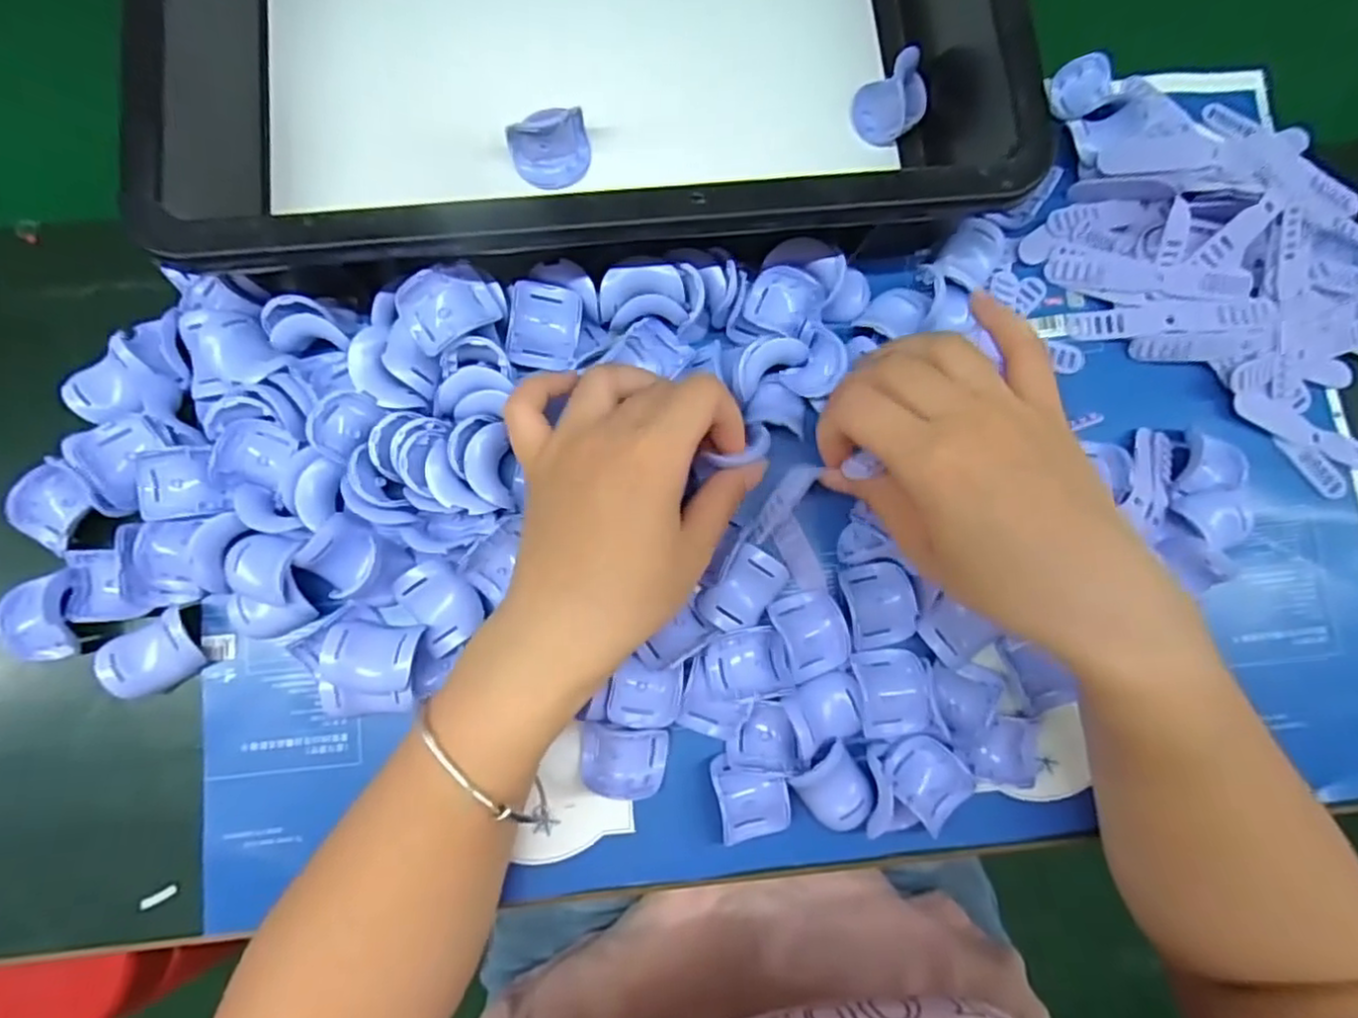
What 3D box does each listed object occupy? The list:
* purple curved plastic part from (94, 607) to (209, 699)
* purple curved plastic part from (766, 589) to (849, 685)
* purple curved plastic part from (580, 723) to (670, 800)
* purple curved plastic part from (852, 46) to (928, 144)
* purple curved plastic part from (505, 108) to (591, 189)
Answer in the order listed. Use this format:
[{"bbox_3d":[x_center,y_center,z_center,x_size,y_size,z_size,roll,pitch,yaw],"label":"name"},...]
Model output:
[{"bbox_3d":[-0.227,0.064,0.296,0.038,0.014,0.028,-34,84,-7],"label":"purple curved plastic part"},{"bbox_3d":[0.060,0.056,0.308,0.029,0.007,0.037,-19,82,-5],"label":"purple curved plastic part"},{"bbox_3d":[-0.024,0.109,0.301,0.038,0.015,0.031,7,81,-1],"label":"purple curved plastic part"},{"bbox_3d":[0.106,-0.203,0.340,0.033,0.027,0.036,0,81,-2],"label":"purple curved plastic part"},{"bbox_3d":[-0.060,-0.171,0.324,0.037,0.027,0.024,-16,82,-5],"label":"purple curved plastic part"}]

